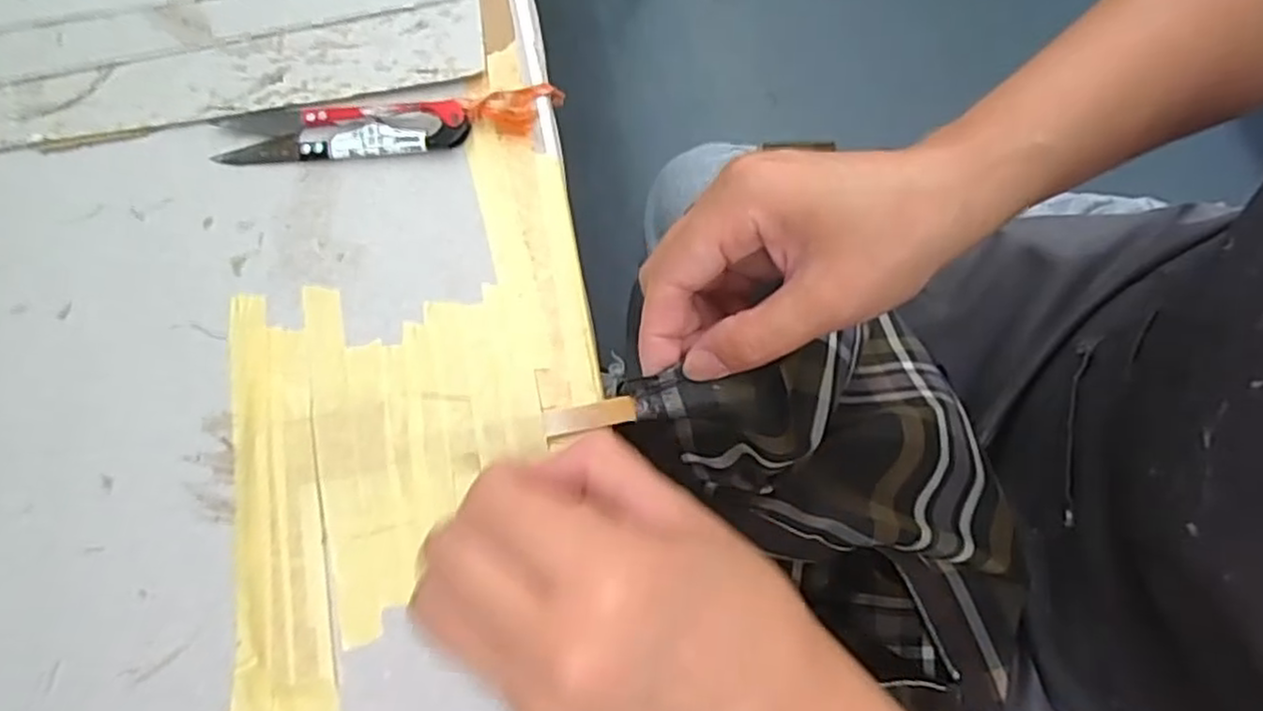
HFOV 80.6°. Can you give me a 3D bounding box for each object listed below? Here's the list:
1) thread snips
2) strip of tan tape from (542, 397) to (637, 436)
[{"bbox_3d":[-0.120,-0.093,0.304,0.104,0.009,0.024,-2,73,1],"label":"thread snips"},{"bbox_3d":[-0.015,0.022,0.272,0.033,0.005,0.010,-10,73,0],"label":"strip of tan tape"}]

